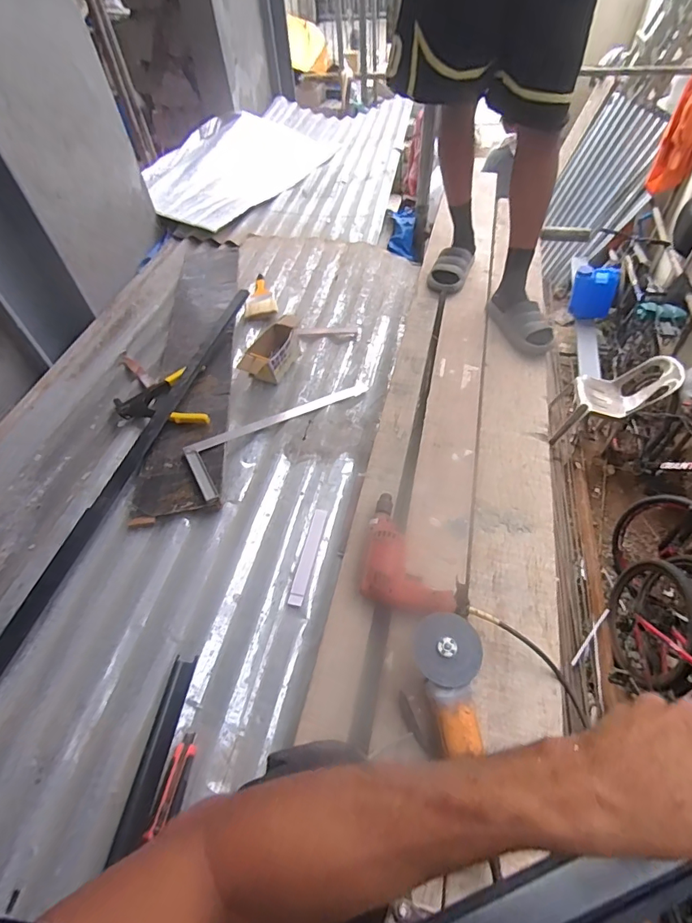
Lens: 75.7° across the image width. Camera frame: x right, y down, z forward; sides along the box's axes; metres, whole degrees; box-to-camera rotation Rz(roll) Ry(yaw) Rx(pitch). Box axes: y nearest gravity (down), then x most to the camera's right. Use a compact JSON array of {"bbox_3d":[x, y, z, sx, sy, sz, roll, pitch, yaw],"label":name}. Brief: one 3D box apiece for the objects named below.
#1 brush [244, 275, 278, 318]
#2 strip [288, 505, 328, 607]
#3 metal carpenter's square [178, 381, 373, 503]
[{"bbox_3d":[-0.277,-0.550,1.457,0.099,0.029,0.246,-7,52,-1],"label":"brush"},{"bbox_3d":[-0.076,0.191,0.918,0.028,0.006,0.218,19,53,-5],"label":"strip"},{"bbox_3d":[-0.130,-0.072,1.093,0.510,0.012,0.182,-25,49,-23],"label":"metal carpenter's square"}]

